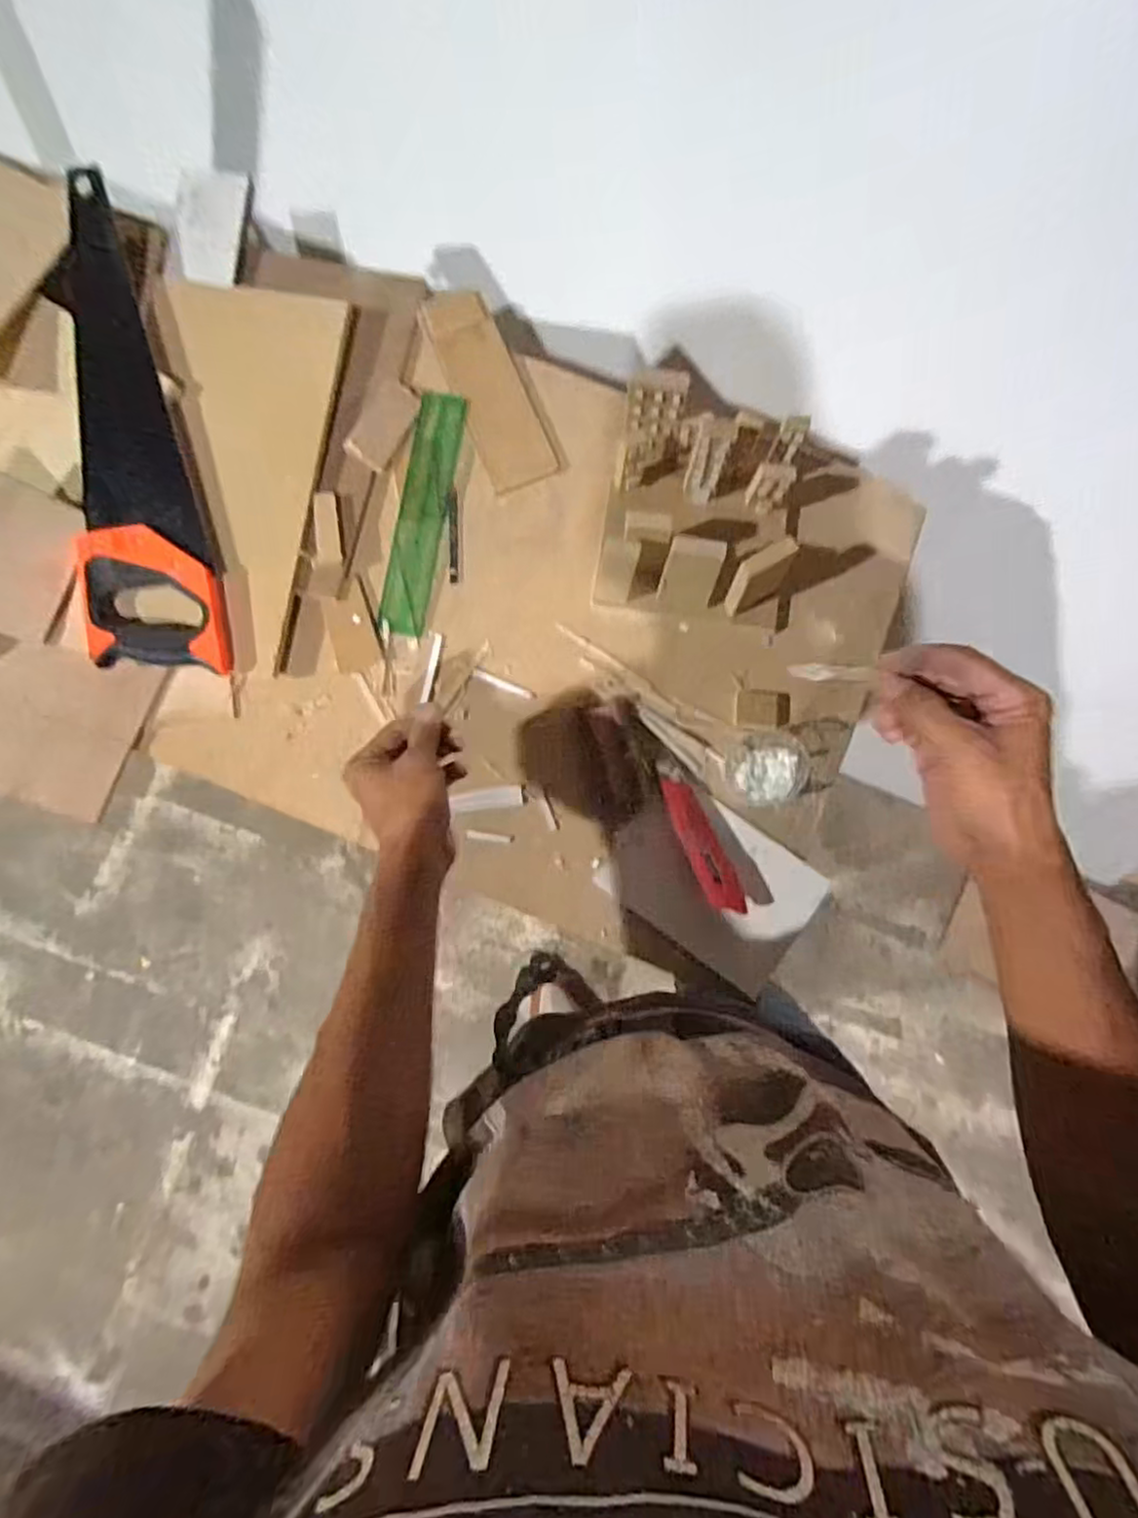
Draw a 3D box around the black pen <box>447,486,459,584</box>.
[{"bbox_3d":[-0.114,-0.222,0.681,0.010,0.008,0.098,-3,79,0],"label":"black pen"}]

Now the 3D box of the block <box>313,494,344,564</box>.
[{"bbox_3d":[-0.226,-0.216,0.646,0.022,0.014,0.070,-5,79,0],"label":"block"}]

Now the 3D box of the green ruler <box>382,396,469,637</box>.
[{"bbox_3d":[-0.144,-0.244,0.678,0.046,0.004,0.247,9,82,-5],"label":"green ruler"}]

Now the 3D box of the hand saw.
[{"bbox_3d":[-0.394,-0.313,0.627,0.109,0.028,0.477,-8,84,-10],"label":"hand saw"}]

